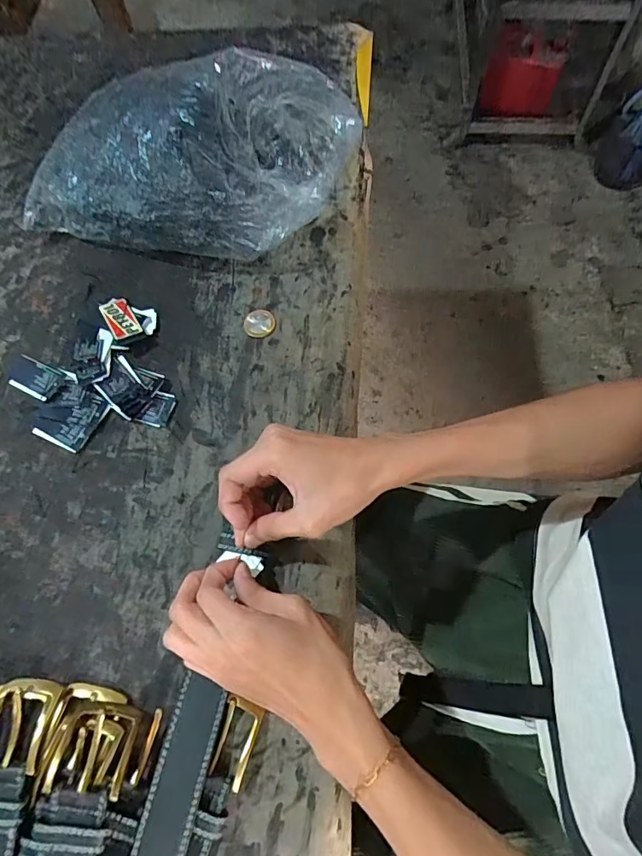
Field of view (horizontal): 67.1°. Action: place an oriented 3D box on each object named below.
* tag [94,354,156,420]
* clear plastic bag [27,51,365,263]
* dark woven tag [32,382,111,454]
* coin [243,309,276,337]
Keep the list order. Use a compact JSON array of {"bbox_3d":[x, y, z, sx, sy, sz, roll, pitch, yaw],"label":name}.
[{"bbox_3d":[-0.176,-0.037,0.430,0.034,0.010,0.058,-41,72,-13],"label":"tag"},{"bbox_3d":[-0.127,-0.259,0.452,0.278,0.128,0.159,12,69,7],"label":"clear plastic bag"},{"bbox_3d":[-0.220,-0.012,0.428,0.052,0.004,0.058,29,78,13],"label":"dark woven tag"},{"bbox_3d":[-0.058,-0.099,0.455,0.029,0.004,0.028,-1,68,2],"label":"coin"}]

